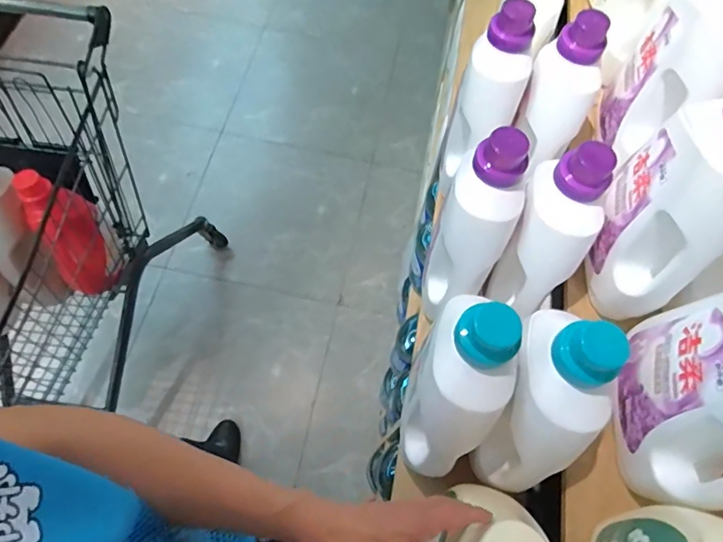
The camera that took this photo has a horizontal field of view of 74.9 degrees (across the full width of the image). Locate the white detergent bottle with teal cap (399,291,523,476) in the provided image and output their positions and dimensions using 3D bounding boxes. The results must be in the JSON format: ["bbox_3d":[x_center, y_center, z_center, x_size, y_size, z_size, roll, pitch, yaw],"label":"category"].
[{"bbox_3d":[0.100,0.158,0.568,0.099,0.319,0.090,22,39,7],"label":"white detergent bottle with teal cap"}]

